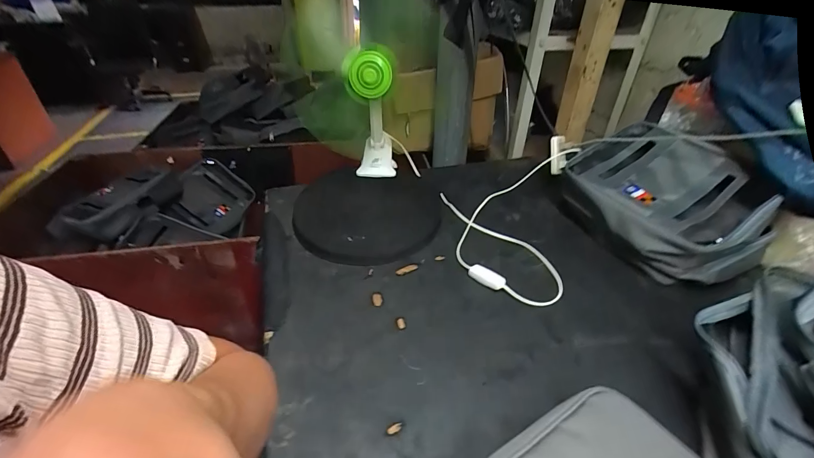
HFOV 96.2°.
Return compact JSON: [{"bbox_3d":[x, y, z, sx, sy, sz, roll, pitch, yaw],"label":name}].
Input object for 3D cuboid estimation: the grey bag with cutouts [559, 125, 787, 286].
[{"bbox_3d":[0.431,-0.047,0.641,0.215,0.152,0.296,-13,38,-18],"label":"grey bag with cutouts"}]

